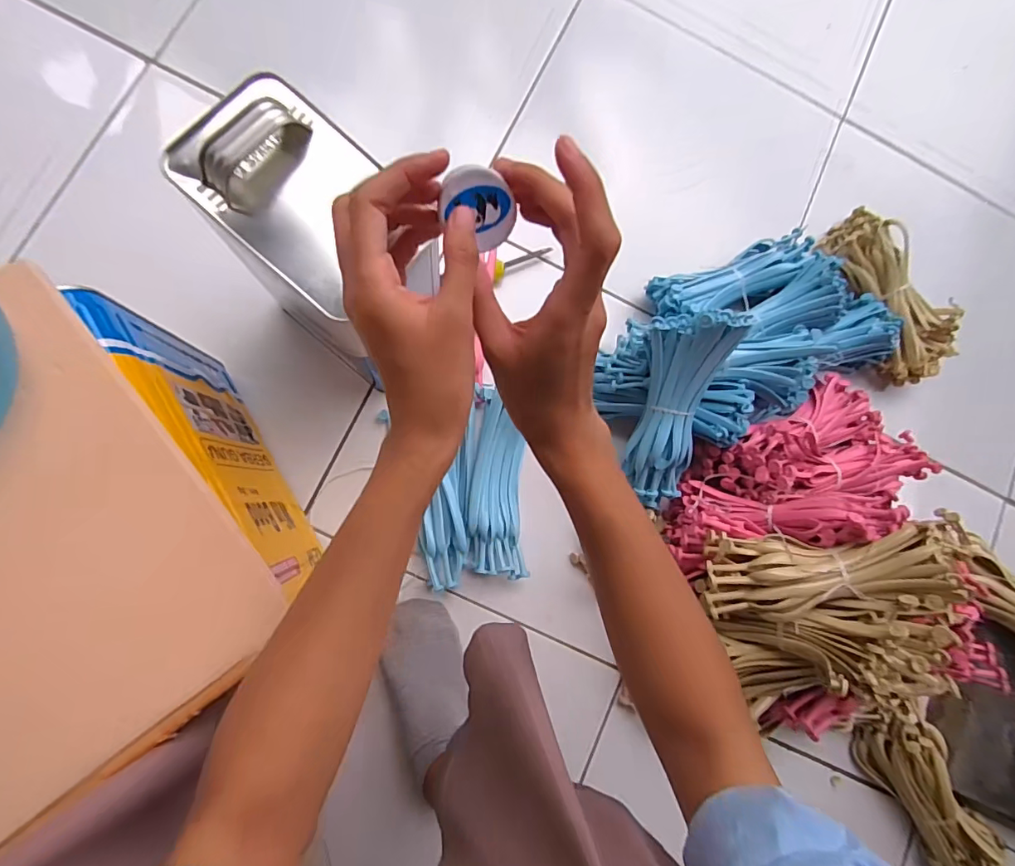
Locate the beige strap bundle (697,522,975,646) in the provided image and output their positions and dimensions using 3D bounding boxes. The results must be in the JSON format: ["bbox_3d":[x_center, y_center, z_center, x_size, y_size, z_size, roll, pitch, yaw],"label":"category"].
[{"bbox_3d":[0.286,0.129,0.445,0.201,0.055,0.091,-1,83,14],"label":"beige strap bundle"}]

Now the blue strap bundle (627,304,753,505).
[{"bbox_3d":[0.171,-0.022,0.506,0.079,0.053,0.213,6,112,-6],"label":"blue strap bundle"}]

